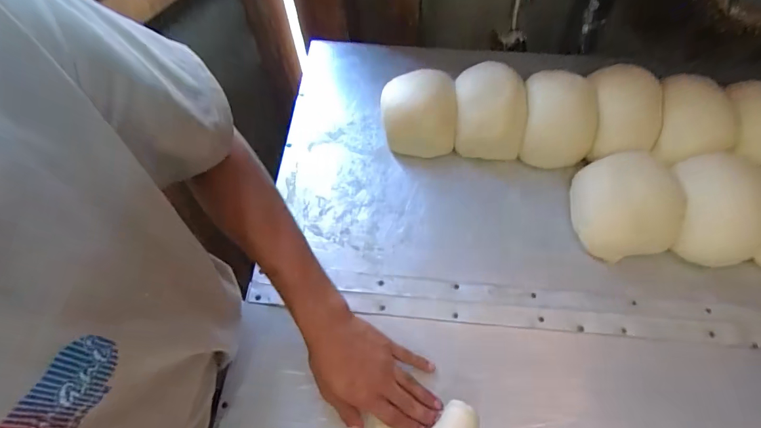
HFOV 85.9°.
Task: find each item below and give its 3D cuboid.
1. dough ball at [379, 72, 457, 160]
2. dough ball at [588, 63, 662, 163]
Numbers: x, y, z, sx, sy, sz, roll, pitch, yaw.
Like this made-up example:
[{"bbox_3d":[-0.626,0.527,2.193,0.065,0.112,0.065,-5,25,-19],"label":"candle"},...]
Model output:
[{"bbox_3d":[0.055,-0.144,0.587,0.102,0.062,0.105,-1,61,2],"label":"dough ball"},{"bbox_3d":[0.327,-0.143,0.552,0.080,0.061,0.114,1,61,4],"label":"dough ball"}]

